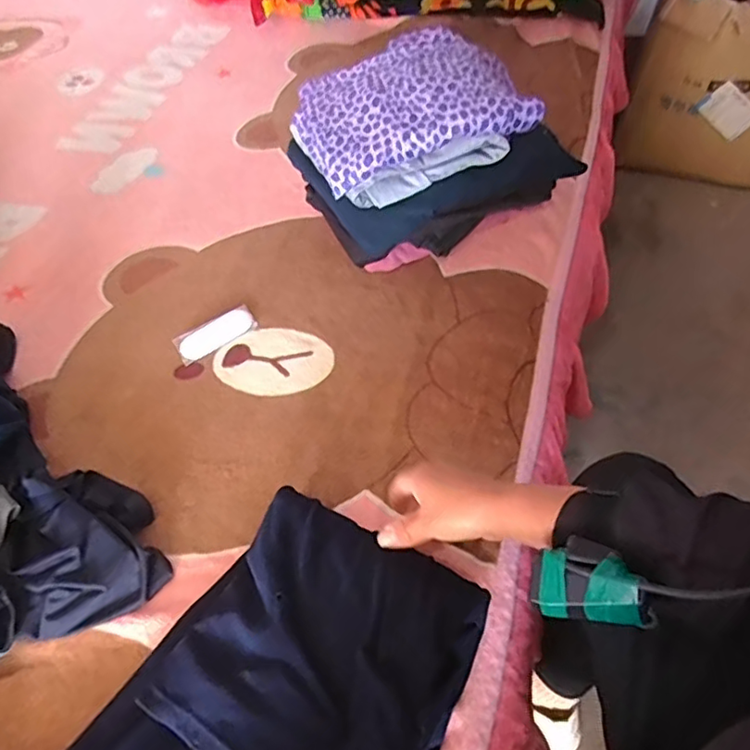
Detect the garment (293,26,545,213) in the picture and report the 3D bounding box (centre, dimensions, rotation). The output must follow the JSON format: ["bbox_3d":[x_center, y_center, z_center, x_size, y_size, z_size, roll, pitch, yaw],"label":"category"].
[{"bbox_3d":[0.037,-0.320,0.726,0.252,0.081,0.203,-16,53,-7],"label":"garment"}]

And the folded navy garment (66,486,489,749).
[{"bbox_3d":[-0.100,0.276,0.417,0.232,0.083,0.393,30,62,22],"label":"folded navy garment"}]

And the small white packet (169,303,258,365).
[{"bbox_3d":[-0.198,-0.054,0.741,0.101,0.004,0.052,-33,57,-18],"label":"small white packet"}]

